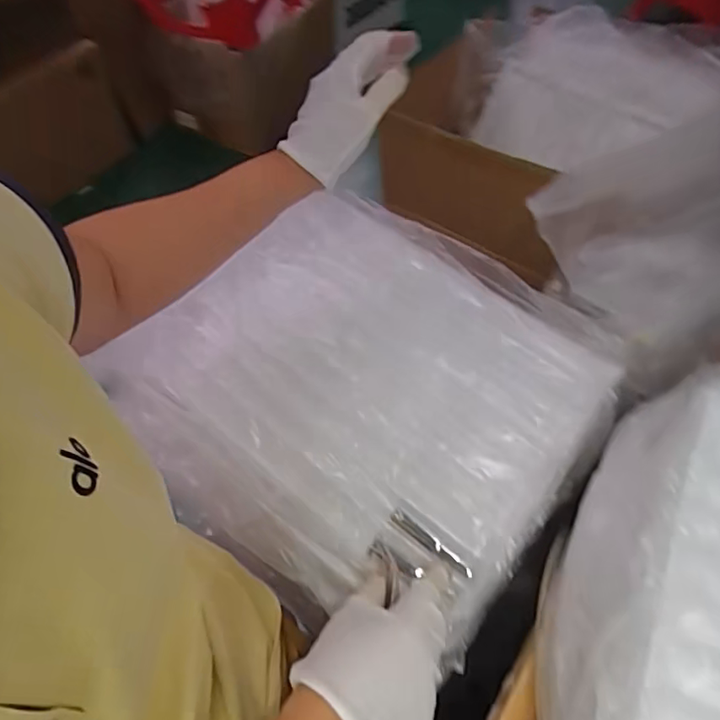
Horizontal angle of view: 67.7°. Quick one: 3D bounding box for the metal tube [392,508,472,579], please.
[{"bbox_3d":[0.062,0.157,0.464,0.081,0.007,0.012,35,63,15],"label":"metal tube"}]

